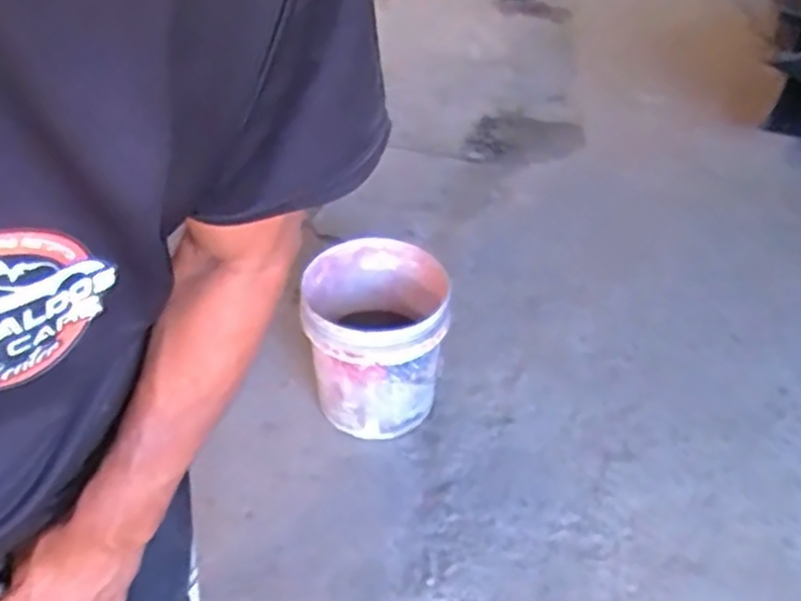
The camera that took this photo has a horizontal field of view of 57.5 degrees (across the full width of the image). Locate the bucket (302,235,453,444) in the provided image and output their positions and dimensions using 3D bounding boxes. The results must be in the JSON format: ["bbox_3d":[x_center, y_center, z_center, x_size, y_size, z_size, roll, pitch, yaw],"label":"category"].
[{"bbox_3d":[-0.056,0.085,1.555,0.300,0.305,0.308,3,44,5],"label":"bucket"}]

